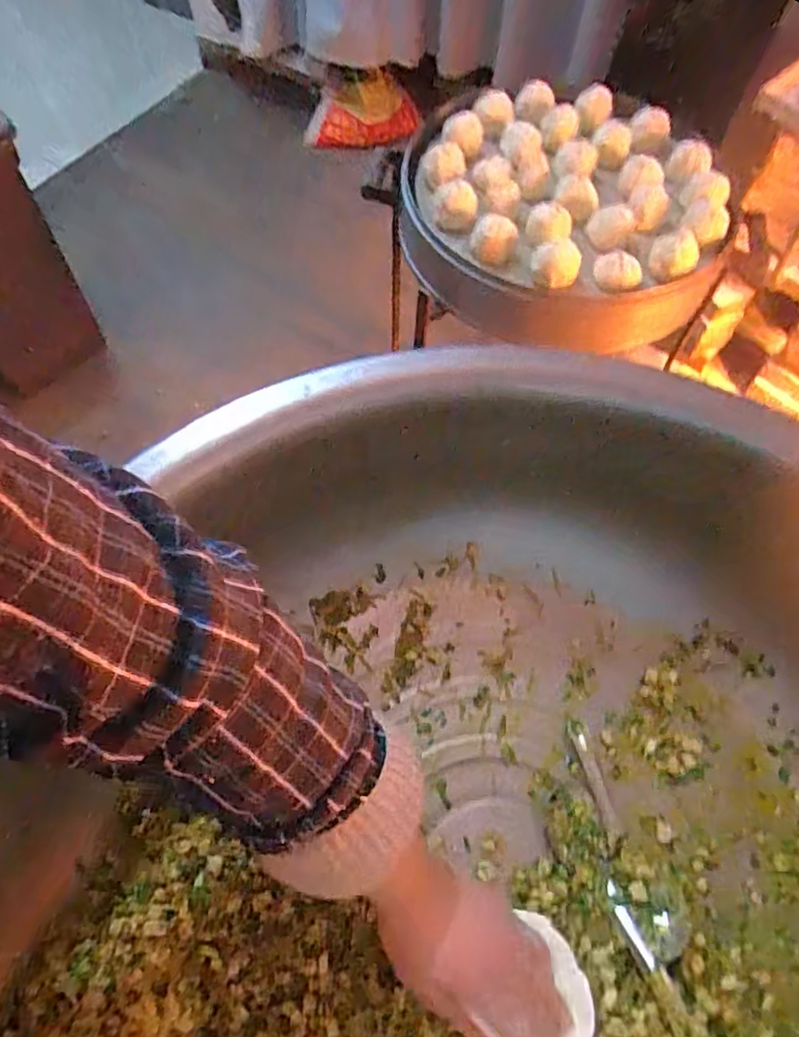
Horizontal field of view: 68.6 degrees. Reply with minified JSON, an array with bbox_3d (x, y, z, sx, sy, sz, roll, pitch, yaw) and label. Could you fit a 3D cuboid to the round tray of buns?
[{"bbox_3d":[0.277,-0.550,0.993,0.530,0.125,0.547,9,63,4],"label":"round tray of buns"}]

